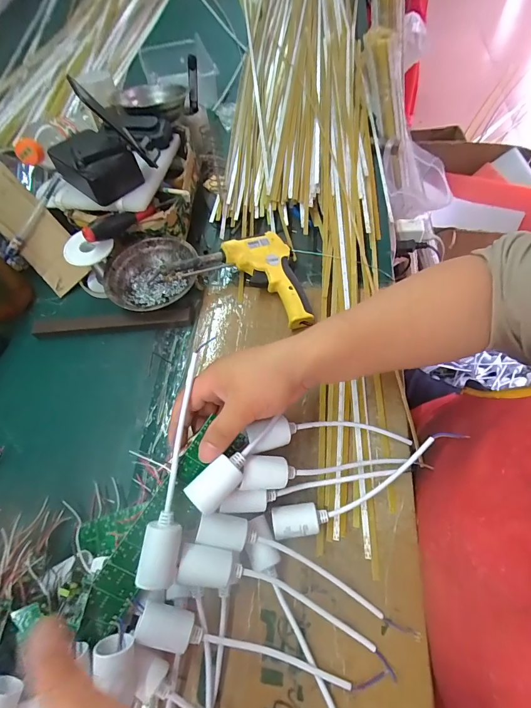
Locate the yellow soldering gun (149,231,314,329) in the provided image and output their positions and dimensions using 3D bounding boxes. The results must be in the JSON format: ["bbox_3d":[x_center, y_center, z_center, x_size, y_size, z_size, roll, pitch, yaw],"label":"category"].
[{"bbox_3d":[-0.028,-0.112,0.479,0.196,0.050,0.124,12,64,11],"label":"yellow soldering gun"}]

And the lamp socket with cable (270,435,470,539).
[{"bbox_3d":[0.100,0.127,0.347,0.200,0.035,0.033,-24,63,-8],"label":"lamp socket with cable"}]

